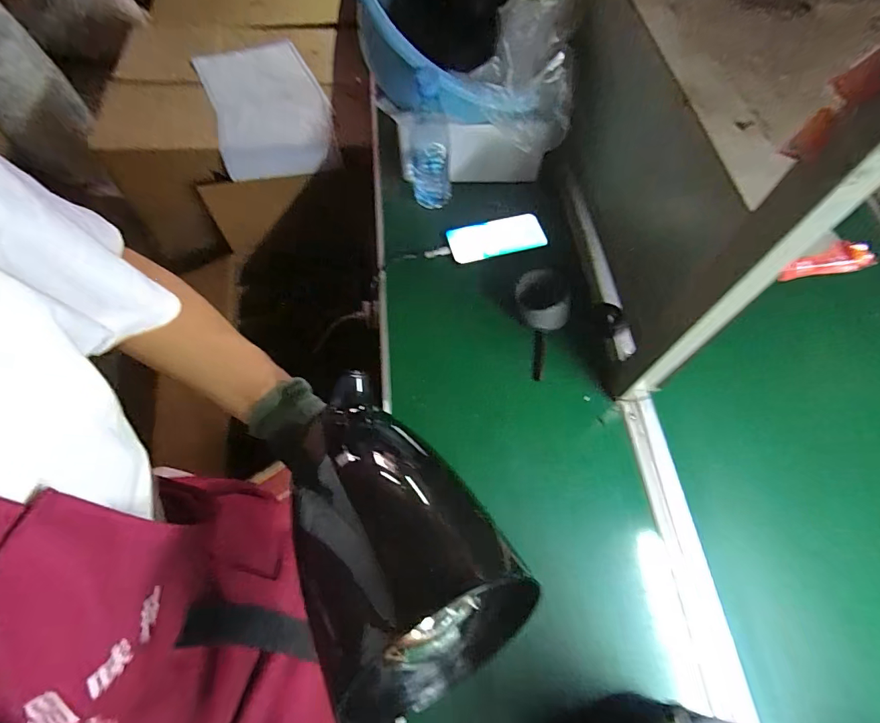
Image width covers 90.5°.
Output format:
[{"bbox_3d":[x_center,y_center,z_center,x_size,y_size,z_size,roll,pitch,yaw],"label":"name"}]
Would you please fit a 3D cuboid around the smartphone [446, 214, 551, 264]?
[{"bbox_3d":[0.093,-0.208,0.731,0.155,0.013,0.069,-13,68,-1],"label":"smartphone"}]

